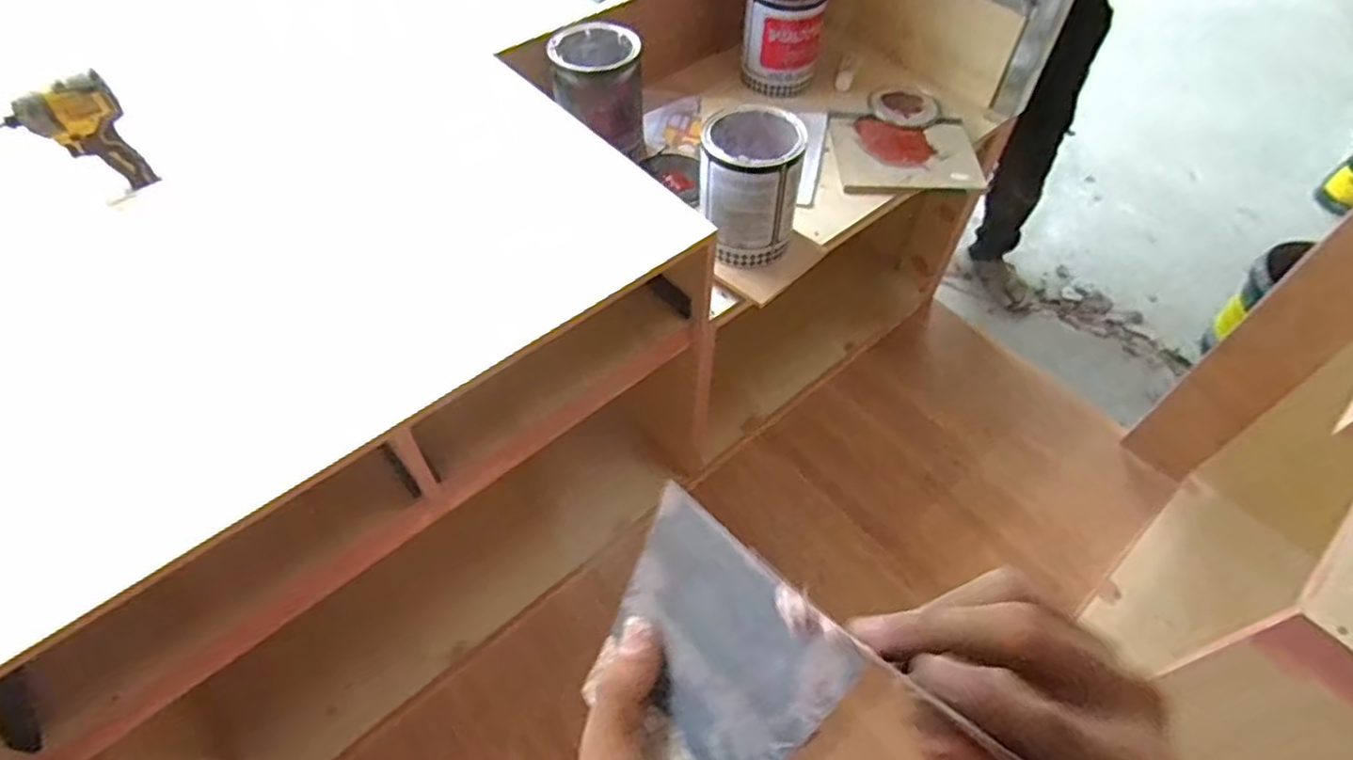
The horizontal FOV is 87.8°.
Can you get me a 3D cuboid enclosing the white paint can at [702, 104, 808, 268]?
[{"bbox_3d":[0.119,-0.323,1.153,0.146,0.180,0.192,2,53,-1],"label":"white paint can"}]

